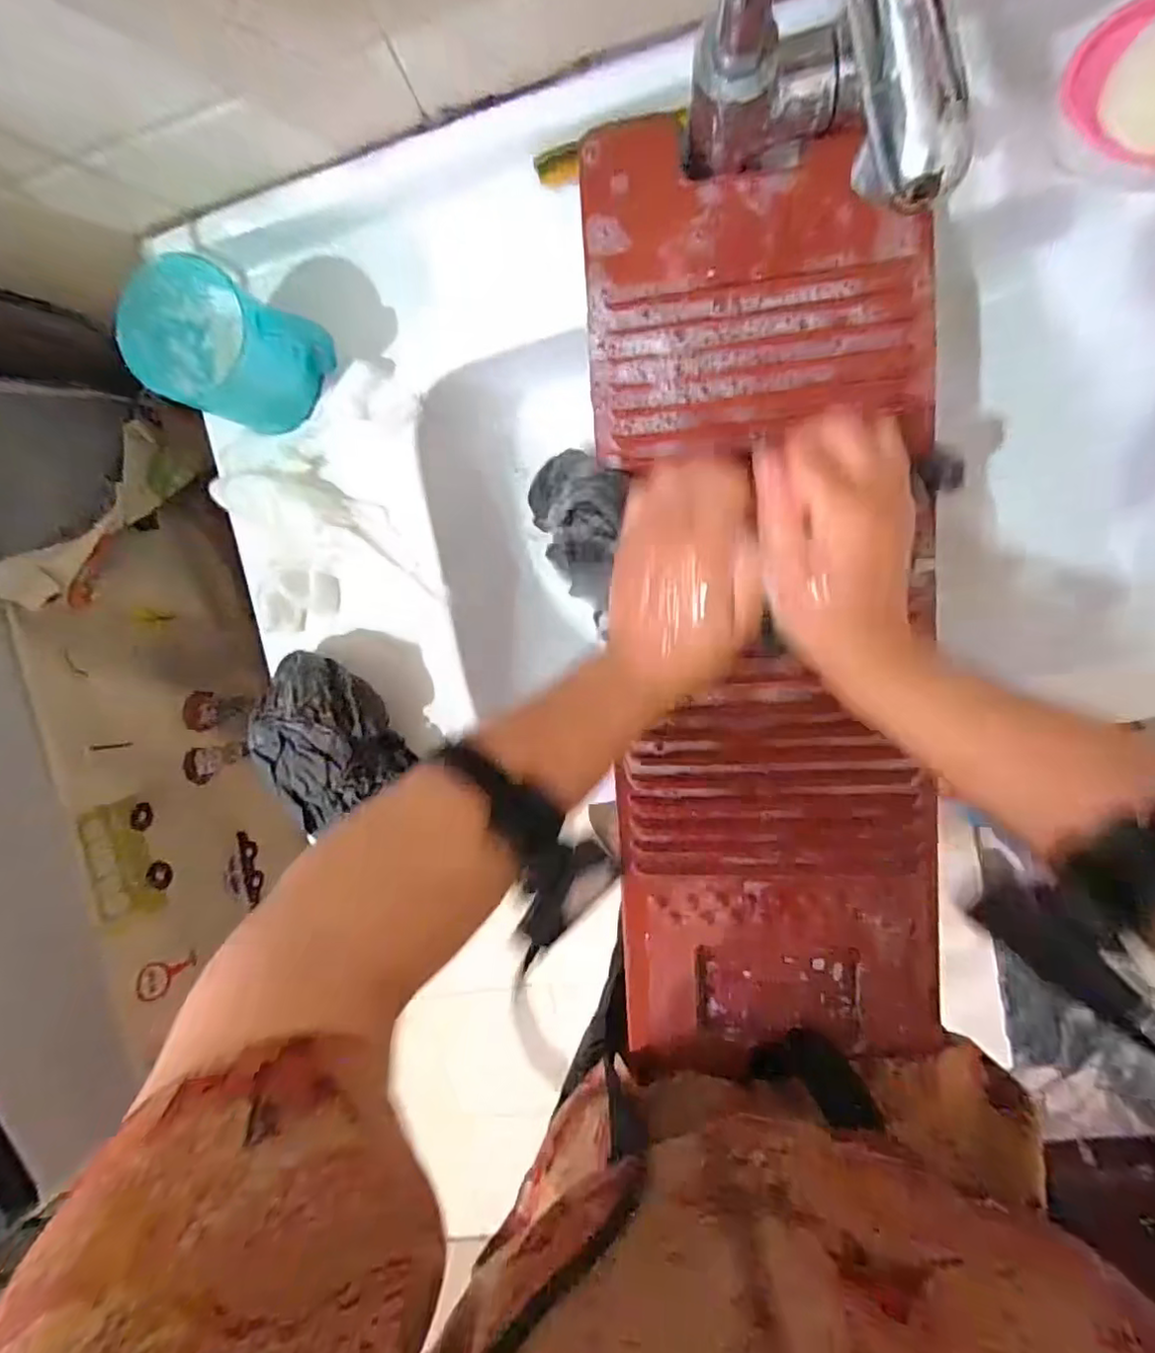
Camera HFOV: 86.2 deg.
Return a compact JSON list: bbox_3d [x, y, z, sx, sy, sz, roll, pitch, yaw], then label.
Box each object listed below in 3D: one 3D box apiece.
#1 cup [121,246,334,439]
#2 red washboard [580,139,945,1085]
[{"bbox_3d":[-0.228,-0.214,0.407,0.084,0.086,0.086,1,96,8],"label":"cup"},{"bbox_3d":[0.120,-0.032,0.388,0.195,0.029,0.581,-3,96,4],"label":"red washboard"}]

